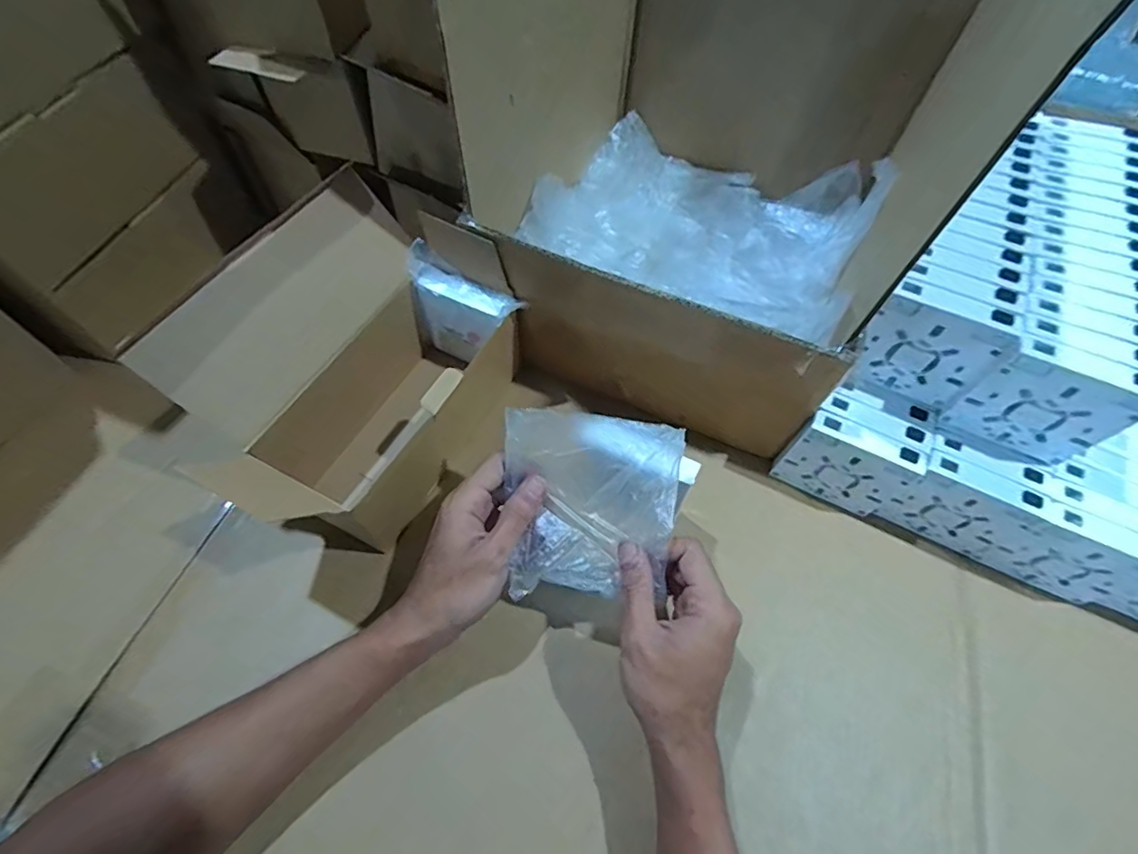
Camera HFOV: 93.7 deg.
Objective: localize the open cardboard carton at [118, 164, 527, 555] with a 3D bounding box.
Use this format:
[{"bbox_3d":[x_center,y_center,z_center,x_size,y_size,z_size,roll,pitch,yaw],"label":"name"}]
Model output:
[{"bbox_3d":[-0.161,-0.043,0.418,0.151,0.160,0.231,26,63,11],"label":"open cardboard carton"}]

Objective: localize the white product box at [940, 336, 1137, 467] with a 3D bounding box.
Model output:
[{"bbox_3d":[0.334,-0.014,0.373,0.093,0.088,0.023,28,63,12],"label":"white product box"}]

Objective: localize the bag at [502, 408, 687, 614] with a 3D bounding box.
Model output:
[{"bbox_3d":[0.014,0.052,0.356,0.115,0.019,0.122,2,94,15],"label":"bag"}]

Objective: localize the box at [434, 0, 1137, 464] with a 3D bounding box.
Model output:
[{"bbox_3d":[0.131,-0.227,0.416,0.307,0.349,0.322,26,63,11],"label":"box"}]

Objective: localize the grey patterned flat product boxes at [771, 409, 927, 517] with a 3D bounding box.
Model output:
[{"bbox_3d":[0.226,0.032,0.439,0.089,0.083,0.023,25,62,11],"label":"grey patterned flat product boxes"}]

